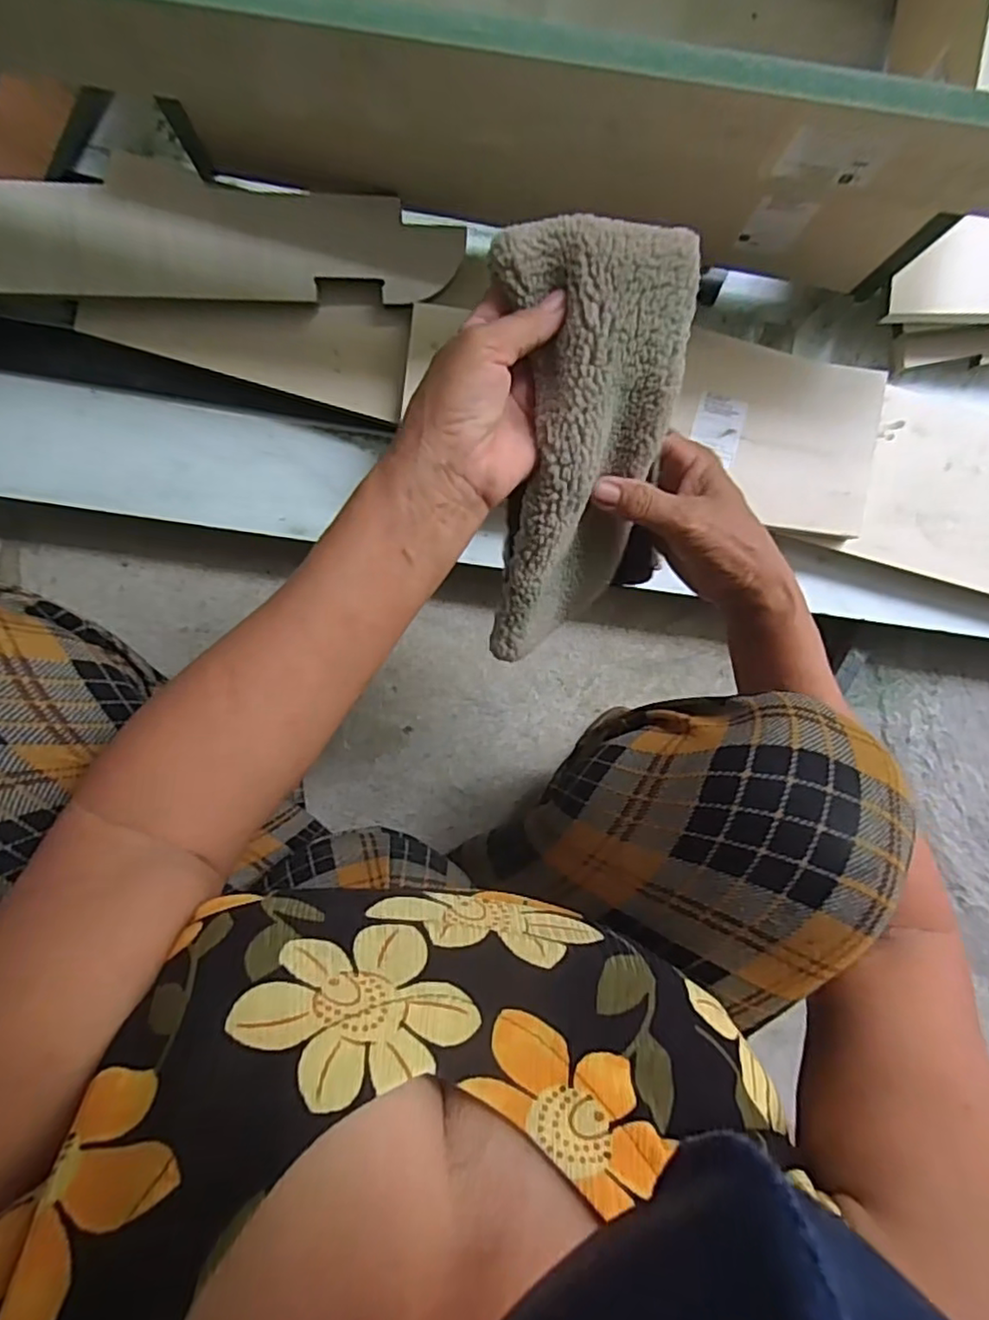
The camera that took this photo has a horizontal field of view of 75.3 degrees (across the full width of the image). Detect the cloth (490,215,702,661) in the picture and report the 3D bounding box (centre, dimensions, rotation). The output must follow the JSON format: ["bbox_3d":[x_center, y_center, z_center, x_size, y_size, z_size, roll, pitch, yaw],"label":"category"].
[{"bbox_3d":[0.047,-0.097,0.338,0.097,0.057,0.219,3,125,-3],"label":"cloth"}]

